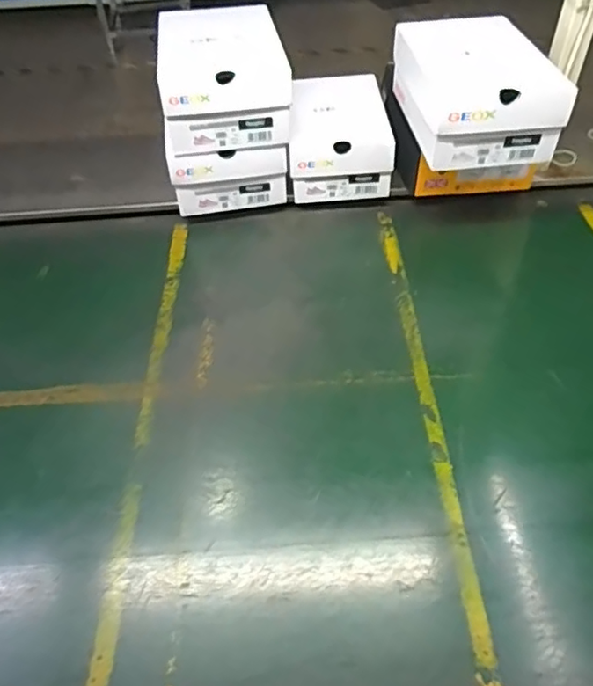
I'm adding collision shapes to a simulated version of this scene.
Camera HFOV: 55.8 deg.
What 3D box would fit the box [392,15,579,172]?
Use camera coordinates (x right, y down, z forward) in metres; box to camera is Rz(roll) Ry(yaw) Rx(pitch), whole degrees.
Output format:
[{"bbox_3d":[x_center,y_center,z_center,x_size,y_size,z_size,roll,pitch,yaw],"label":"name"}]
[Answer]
[{"bbox_3d":[0.265,-0.395,0.864,0.185,0.108,0.284,-7,49,-3],"label":"box"}]

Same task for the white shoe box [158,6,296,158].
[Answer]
[{"bbox_3d":[-0.120,-0.443,0.921,0.188,0.113,0.300,-8,49,-4],"label":"white shoe box"}]

